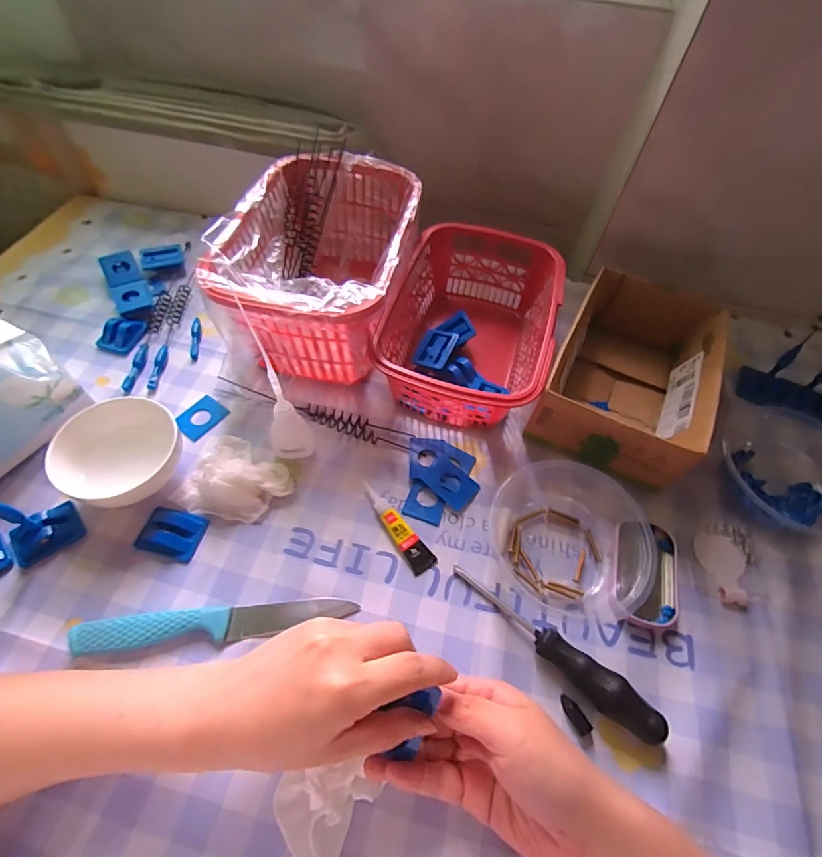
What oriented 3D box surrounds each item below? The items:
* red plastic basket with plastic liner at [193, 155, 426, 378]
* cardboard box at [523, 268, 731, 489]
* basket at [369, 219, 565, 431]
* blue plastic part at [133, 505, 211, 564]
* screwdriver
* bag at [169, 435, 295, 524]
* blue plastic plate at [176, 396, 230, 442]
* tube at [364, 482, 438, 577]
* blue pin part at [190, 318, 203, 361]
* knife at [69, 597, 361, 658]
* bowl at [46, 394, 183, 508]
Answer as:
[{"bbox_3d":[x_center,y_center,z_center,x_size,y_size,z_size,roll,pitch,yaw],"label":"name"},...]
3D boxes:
[{"bbox_3d":[-0.081,-0.154,0.429,0.155,0.116,0.230,14,59,6],"label":"red plastic basket with plastic liner"},{"bbox_3d":[0.201,-0.051,0.405,0.124,0.066,0.190,25,61,12],"label":"cardboard box"},{"bbox_3d":[0.061,-0.101,0.428,0.143,0.073,0.209,16,59,7],"label":"basket"},{"bbox_3d":[-0.186,0.079,0.335,0.046,0.012,0.034,12,59,5],"label":"blue plastic part"},{"bbox_3d":[0.097,0.146,0.299,0.156,0.027,0.025,40,65,20],"label":"screwdriver"},{"bbox_3d":[-0.143,0.043,0.351,0.075,0.031,0.067,27,61,14],"label":"bag"},{"bbox_3d":[-0.193,-0.011,0.400,0.032,0.006,0.042,33,61,10],"label":"blue plastic plate"},{"bbox_3d":[-0.010,0.075,0.351,0.020,0.012,0.085,-28,64,-18],"label":"tube"},{"bbox_3d":[-0.221,-0.093,0.452,0.011,0.006,0.052,-9,59,-8],"label":"blue pin part"},{"bbox_3d":[-0.132,0.135,0.304,0.184,0.013,0.022,-5,59,-6],"label":"knife"},{"bbox_3d":[-0.226,0.022,0.346,0.086,0.051,0.084,1,58,-2],"label":"bowl"}]

